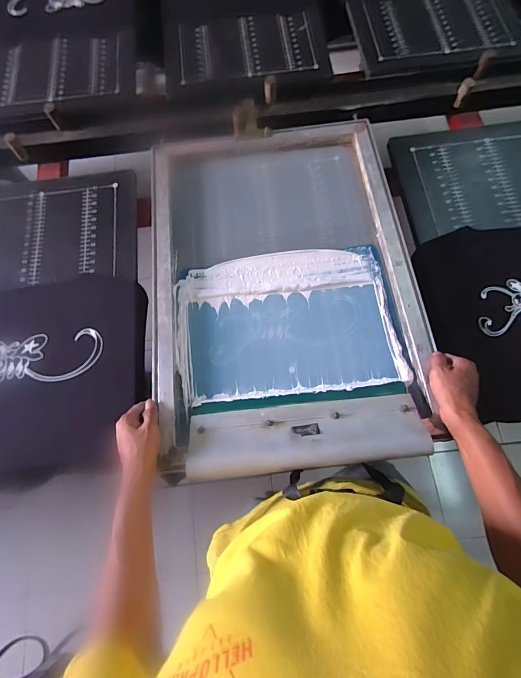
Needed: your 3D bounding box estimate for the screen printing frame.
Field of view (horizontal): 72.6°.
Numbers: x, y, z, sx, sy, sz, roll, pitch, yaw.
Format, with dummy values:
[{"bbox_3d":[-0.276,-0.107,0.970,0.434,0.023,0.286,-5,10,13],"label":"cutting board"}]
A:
[{"bbox_3d":[0.034,-0.118,0.638,0.454,0.062,0.648,-7,70,0],"label":"screen printing frame"}]

